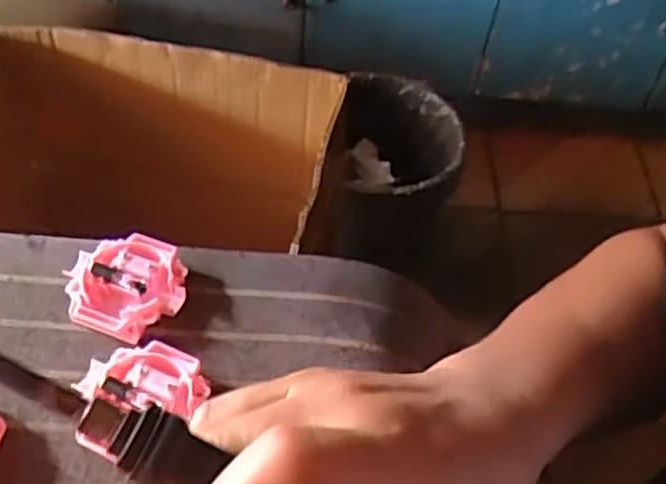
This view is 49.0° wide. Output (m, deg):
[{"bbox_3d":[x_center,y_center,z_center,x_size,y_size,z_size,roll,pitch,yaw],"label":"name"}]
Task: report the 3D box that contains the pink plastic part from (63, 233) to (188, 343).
[{"bbox_3d":[-0.096,0.019,0.342,0.053,0.011,0.049,2,50,-3],"label":"pink plastic part"}]

